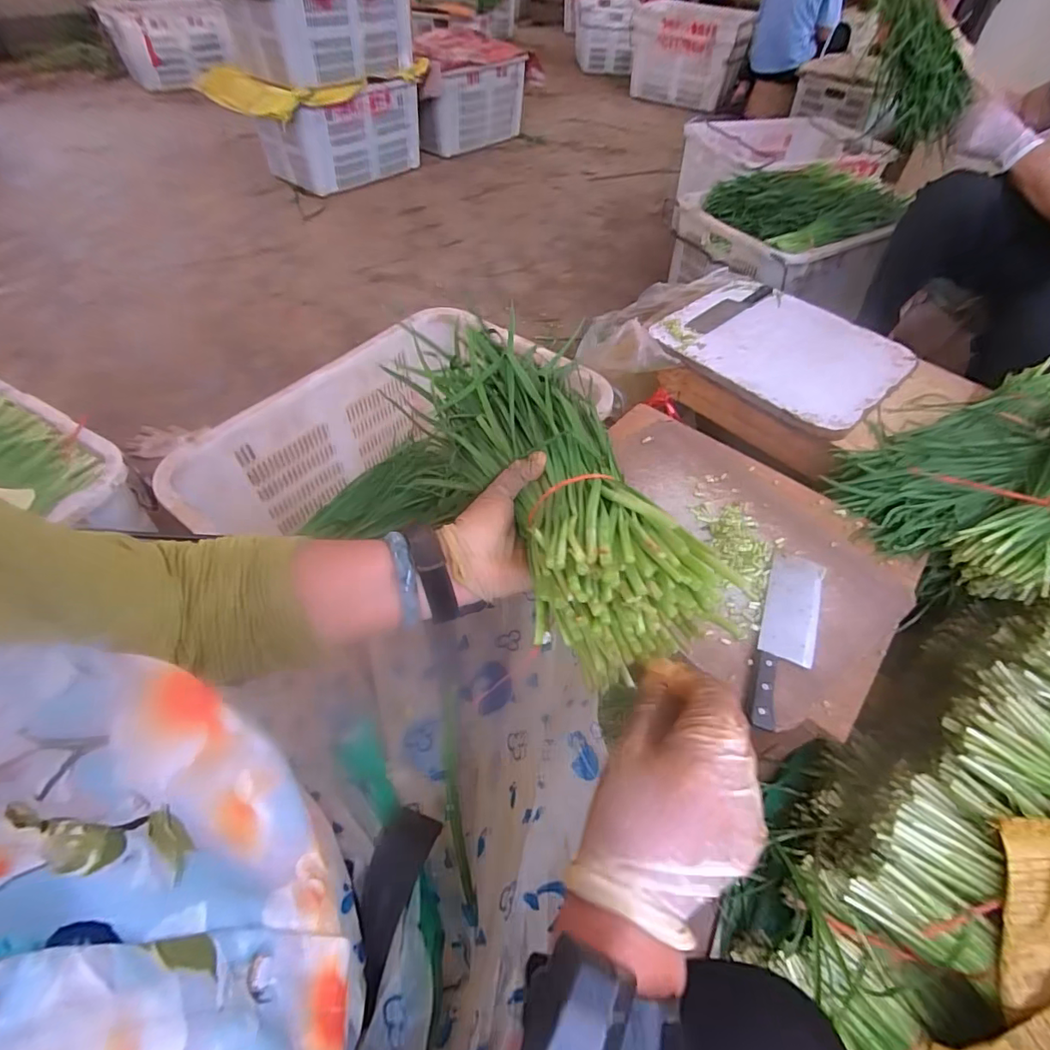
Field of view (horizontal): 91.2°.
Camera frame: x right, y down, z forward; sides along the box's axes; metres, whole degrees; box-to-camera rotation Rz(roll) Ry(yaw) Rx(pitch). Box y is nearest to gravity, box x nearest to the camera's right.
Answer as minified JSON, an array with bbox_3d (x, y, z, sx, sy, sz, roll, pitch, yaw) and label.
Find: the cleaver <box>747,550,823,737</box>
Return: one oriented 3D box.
[{"bbox_3d":[0.340,0.140,0.664,0.067,0.023,0.270,21,55,14],"label":"cleaver"}]

